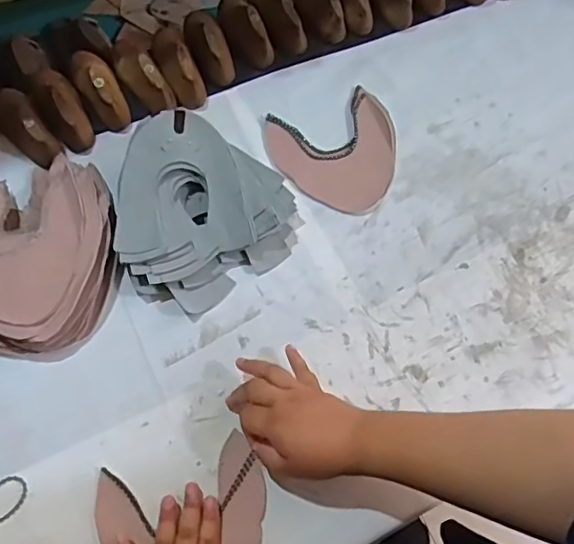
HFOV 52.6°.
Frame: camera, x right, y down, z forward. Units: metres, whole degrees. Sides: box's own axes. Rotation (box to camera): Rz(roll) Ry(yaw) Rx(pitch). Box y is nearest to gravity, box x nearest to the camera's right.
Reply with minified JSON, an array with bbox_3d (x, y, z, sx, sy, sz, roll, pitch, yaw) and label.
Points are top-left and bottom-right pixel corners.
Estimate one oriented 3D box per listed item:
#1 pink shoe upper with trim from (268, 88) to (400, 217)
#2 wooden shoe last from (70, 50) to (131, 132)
[{"bbox_3d":[0.070,-0.152,0.757,0.162,0.017,0.168,-17,67,-10],"label":"pink shoe upper with trim"},{"bbox_3d":[-0.249,-0.249,0.761,0.050,0.056,0.134,-22,67,-12],"label":"wooden shoe last"}]

